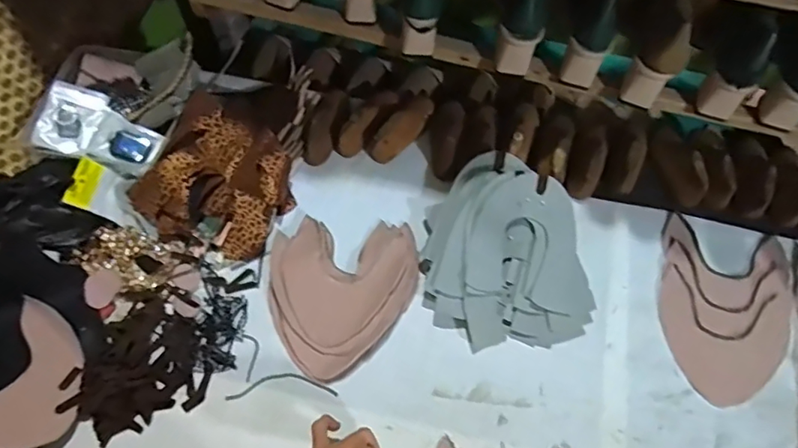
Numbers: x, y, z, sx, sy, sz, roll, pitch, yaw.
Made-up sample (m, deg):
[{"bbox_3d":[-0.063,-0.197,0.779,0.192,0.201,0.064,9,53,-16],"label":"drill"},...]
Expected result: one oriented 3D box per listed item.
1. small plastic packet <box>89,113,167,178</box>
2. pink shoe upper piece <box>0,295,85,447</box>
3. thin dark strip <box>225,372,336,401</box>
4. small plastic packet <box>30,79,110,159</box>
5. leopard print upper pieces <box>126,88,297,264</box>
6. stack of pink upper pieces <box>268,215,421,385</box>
[{"bbox_3d":[-0.382,-0.106,0.751,0.080,0.019,0.077,26,65,-13],"label":"small plastic packet"},{"bbox_3d":[-0.451,0.188,0.623,0.157,0.026,0.160,39,69,17],"label":"pink shoe upper piece"},{"bbox_3d":[-0.141,0.196,0.651,0.131,0.006,0.030,-2,63,-2],"label":"thin dark strip"},{"bbox_3d":[-0.459,-0.146,0.749,0.074,0.014,0.105,20,70,-16],"label":"small plastic packet"},{"bbox_3d":[-0.242,-0.064,0.740,0.181,0.081,0.201,22,65,11],"label":"leopard print upper pieces"},{"bbox_3d":[-0.077,0.072,0.705,0.192,0.027,0.213,42,70,19],"label":"stack of pink upper pieces"}]

